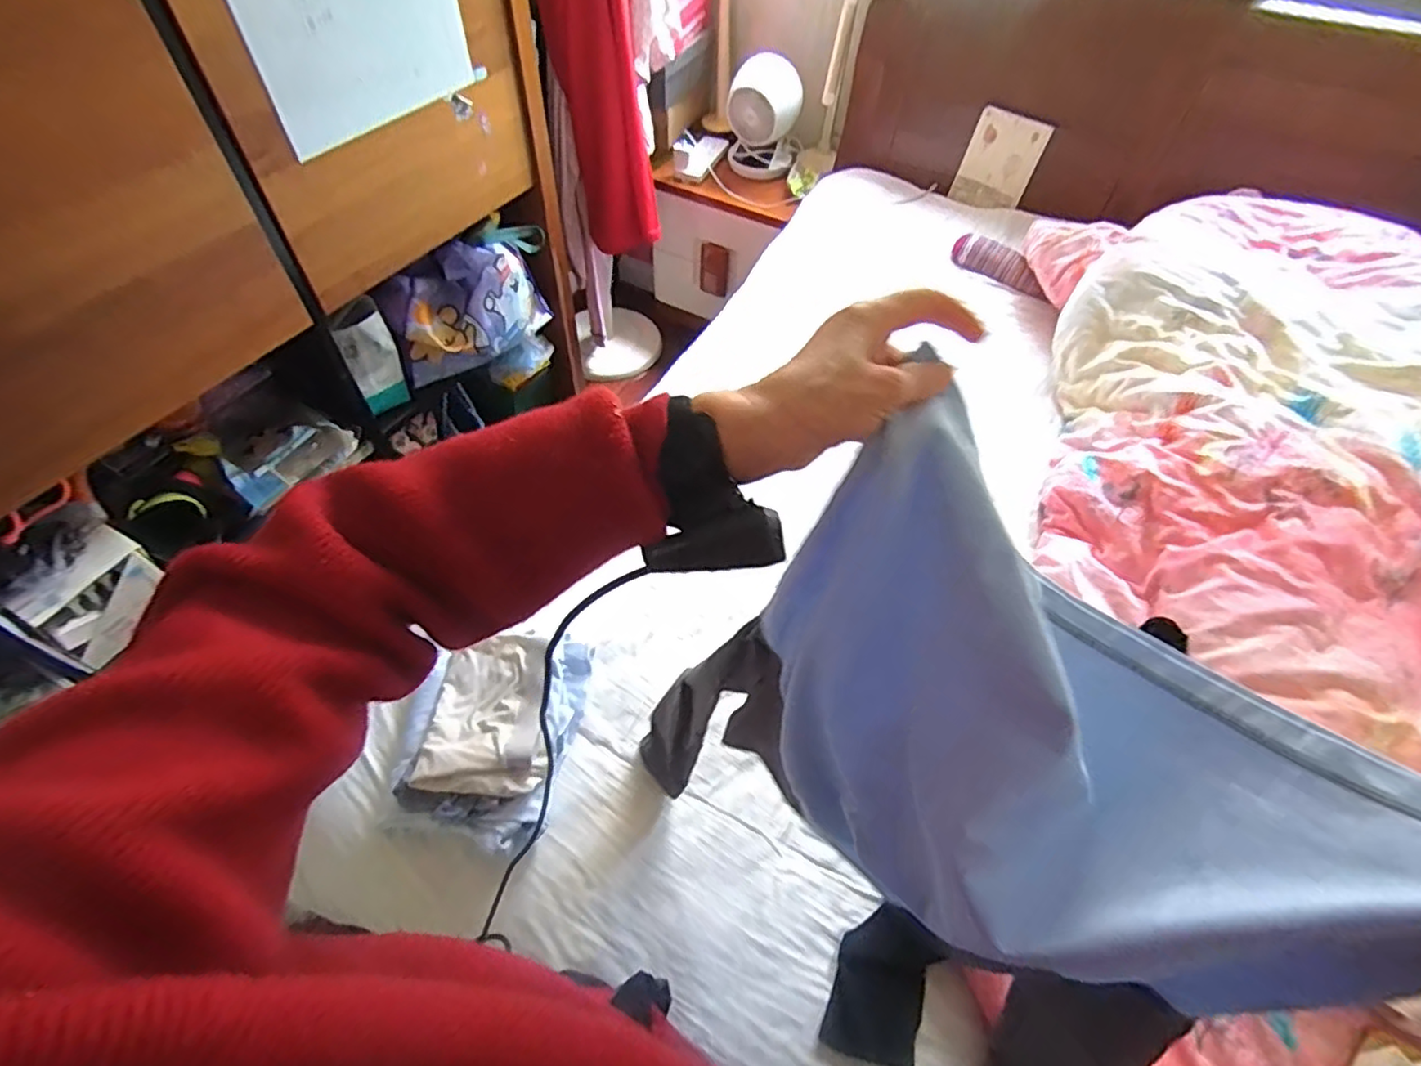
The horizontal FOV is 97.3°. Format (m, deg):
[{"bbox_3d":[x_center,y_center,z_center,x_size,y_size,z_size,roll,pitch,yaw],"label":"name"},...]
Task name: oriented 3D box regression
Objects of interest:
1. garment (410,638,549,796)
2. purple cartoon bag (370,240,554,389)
[{"bbox_3d":[-0.285,0.229,0.806,0.150,0.034,0.213,-2,54,-5],"label":"garment"},{"bbox_3d":[-0.528,-0.521,1.438,0.116,0.263,0.401,39,61,23],"label":"purple cartoon bag"}]

